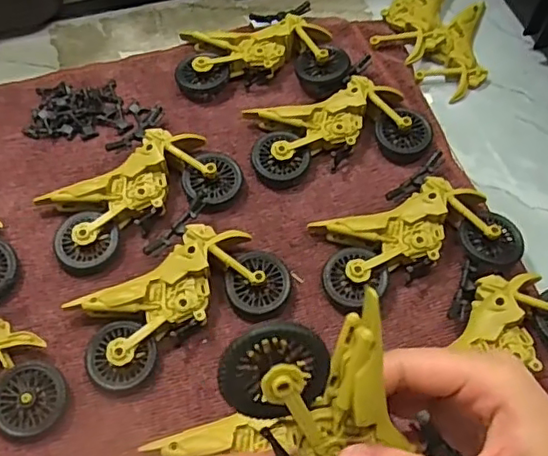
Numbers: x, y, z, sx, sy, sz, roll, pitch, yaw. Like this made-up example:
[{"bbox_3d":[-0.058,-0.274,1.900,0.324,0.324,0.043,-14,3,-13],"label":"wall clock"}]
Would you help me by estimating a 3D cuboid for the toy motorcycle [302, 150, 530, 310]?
[{"bbox_3d":[0.081,-0.001,0.350,0.116,0.025,0.073,-13,62,-9],"label":"toy motorcycle"}]

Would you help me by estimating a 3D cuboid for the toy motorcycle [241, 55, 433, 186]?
[{"bbox_3d":[0.040,-0.072,0.386,0.116,0.022,0.073,-14,62,-10],"label":"toy motorcycle"}]

